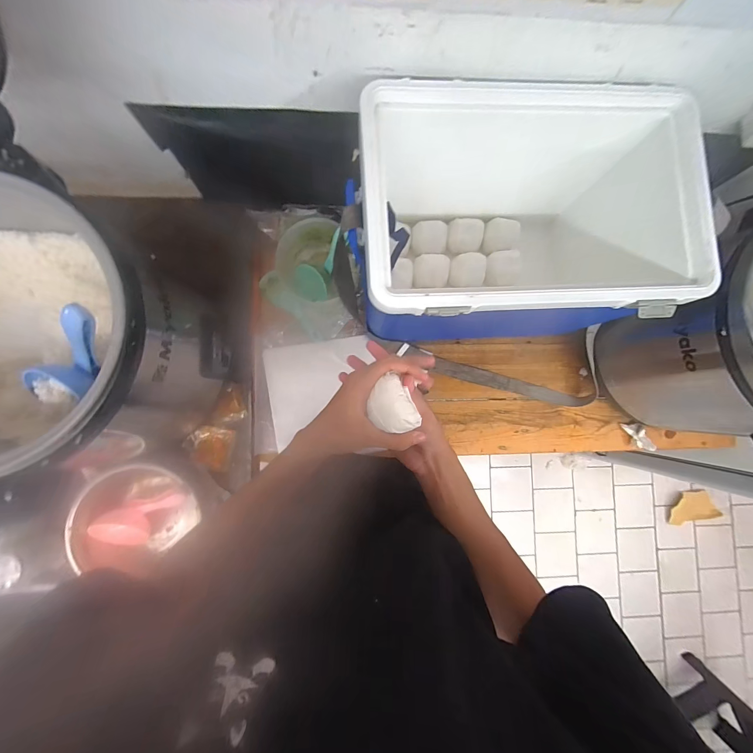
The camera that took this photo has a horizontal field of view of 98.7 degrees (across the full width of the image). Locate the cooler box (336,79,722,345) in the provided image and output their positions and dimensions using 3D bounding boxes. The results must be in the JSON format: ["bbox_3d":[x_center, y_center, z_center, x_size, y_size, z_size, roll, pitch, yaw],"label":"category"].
[{"bbox_3d":[0.207,-0.247,0.577,0.503,0.284,0.335,-1,86,-5],"label":"cooler box"}]

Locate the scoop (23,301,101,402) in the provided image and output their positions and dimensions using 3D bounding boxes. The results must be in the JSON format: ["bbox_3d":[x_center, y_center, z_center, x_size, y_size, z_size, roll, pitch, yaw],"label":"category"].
[{"bbox_3d":[-0.392,-0.032,0.415,0.061,0.052,0.151,42,119,-1],"label":"scoop"}]

